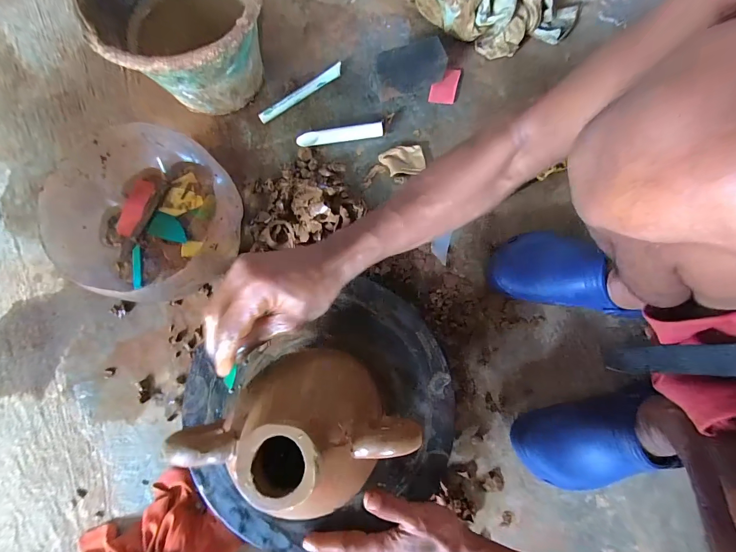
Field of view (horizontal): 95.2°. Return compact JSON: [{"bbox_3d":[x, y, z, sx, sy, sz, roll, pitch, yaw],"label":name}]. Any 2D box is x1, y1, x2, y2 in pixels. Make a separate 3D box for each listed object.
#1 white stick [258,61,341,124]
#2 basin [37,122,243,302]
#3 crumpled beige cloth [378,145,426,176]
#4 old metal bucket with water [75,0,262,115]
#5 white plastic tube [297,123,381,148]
[{"bbox_3d":[-0.120,-0.331,0.609,0.172,0.018,0.019,-34,80,-6],"label":"white stick"},{"bbox_3d":[-0.317,-0.085,0.513,0.249,0.125,0.233,0,78,0],"label":"basin"},{"bbox_3d":[0.059,-0.199,0.580,0.076,0.013,0.050,-2,78,0],"label":"crumpled beige cloth"},{"bbox_3d":[-0.280,-0.386,0.549,0.247,0.179,0.254,0,79,1],"label":"old metal bucket with water"},{"bbox_3d":[-0.050,-0.248,0.586,0.150,0.023,0.018,-5,79,-1],"label":"white plastic tube"}]

